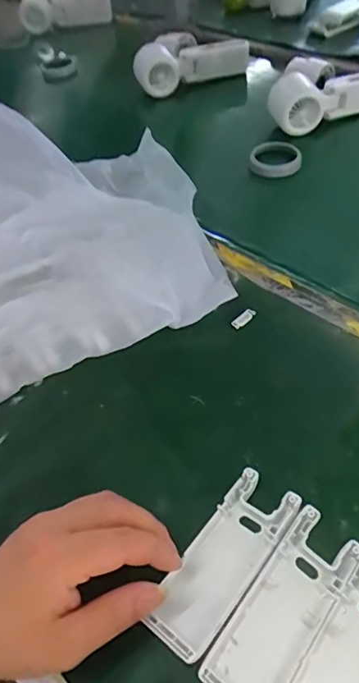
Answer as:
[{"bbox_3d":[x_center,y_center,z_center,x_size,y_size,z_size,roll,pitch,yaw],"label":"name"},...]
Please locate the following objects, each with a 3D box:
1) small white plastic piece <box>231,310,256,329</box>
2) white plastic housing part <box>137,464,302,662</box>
[{"bbox_3d":[0.053,-0.018,0.404,0.022,0.006,0.007,-32,53,-20],"label":"small white plastic piece"},{"bbox_3d":[0.025,0.121,0.277,0.040,0.015,0.103,26,55,25],"label":"white plastic housing part"}]

